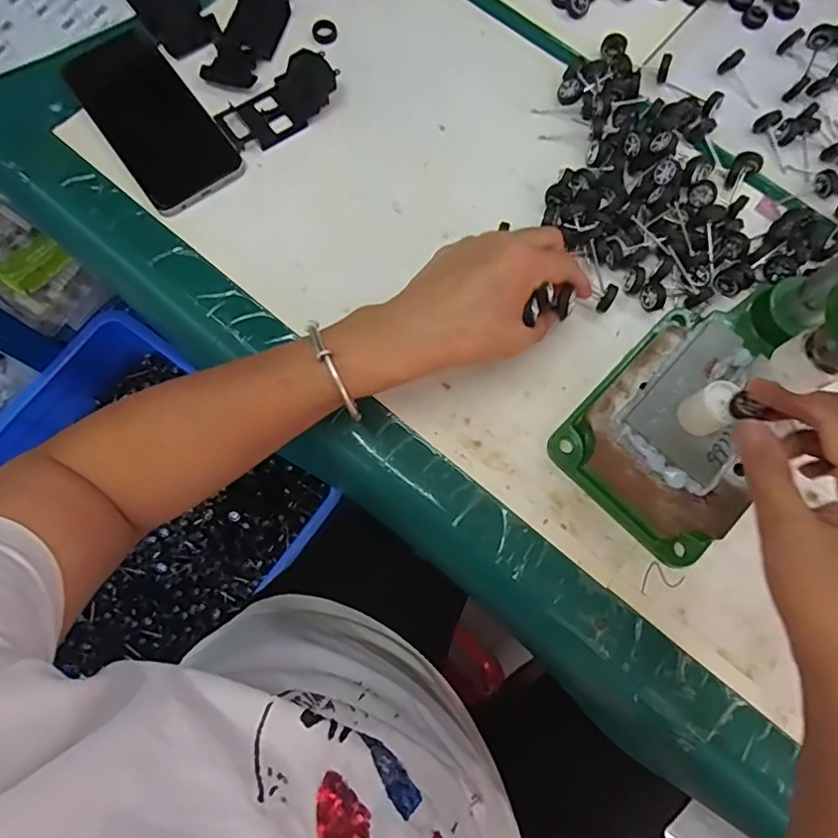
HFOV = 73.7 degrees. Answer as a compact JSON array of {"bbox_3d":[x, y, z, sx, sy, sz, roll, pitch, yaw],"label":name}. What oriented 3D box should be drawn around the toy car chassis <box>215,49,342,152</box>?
[{"bbox_3d":[-0.107,-0.245,0.430,0.096,0.014,0.048,-40,79,-11],"label":"toy car chassis"}]

